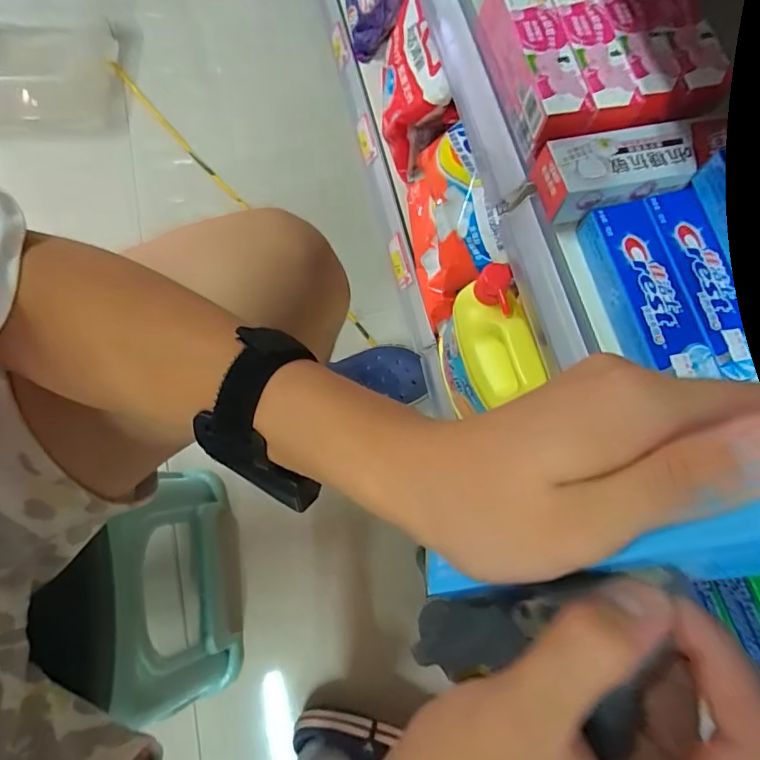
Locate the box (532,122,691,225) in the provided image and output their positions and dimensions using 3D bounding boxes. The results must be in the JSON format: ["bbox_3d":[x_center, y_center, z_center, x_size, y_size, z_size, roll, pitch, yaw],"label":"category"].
[{"bbox_3d":[0.175,-0.153,0.351,0.109,0.027,0.053,-10,74,-3],"label":"box"}]

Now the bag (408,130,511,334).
[{"bbox_3d":[0.088,-0.214,0.646,0.087,0.123,0.234,-15,75,-4],"label":"bag"}]

